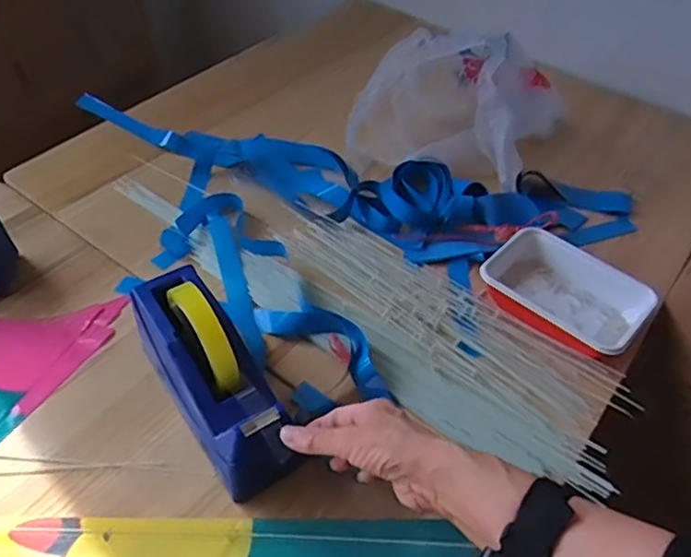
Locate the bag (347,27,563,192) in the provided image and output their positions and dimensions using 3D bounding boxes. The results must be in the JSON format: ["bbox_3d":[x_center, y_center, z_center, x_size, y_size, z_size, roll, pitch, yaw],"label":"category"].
[{"bbox_3d":[0.158,-0.248,0.853,0.264,0.161,0.175,13,47,10],"label":"bag"}]

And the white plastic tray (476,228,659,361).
[{"bbox_3d":[0.241,0.014,0.694,0.177,0.041,0.116,35,55,27],"label":"white plastic tray"}]

